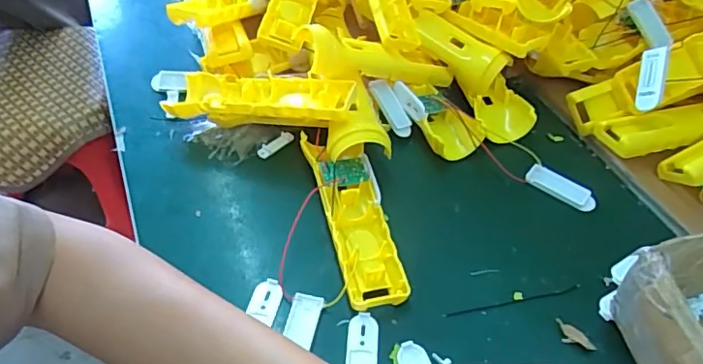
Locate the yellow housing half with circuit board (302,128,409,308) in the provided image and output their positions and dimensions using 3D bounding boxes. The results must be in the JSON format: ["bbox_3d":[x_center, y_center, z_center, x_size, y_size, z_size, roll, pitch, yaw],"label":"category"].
[{"bbox_3d":[0.002,0.023,0.415,0.045,0.023,0.151,-9,49,-12],"label":"yellow housing half with circuit board"}]

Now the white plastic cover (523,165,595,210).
[{"bbox_3d":[0.179,0.005,0.462,0.058,0.010,0.021,29,52,21],"label":"white plastic cover"}]

